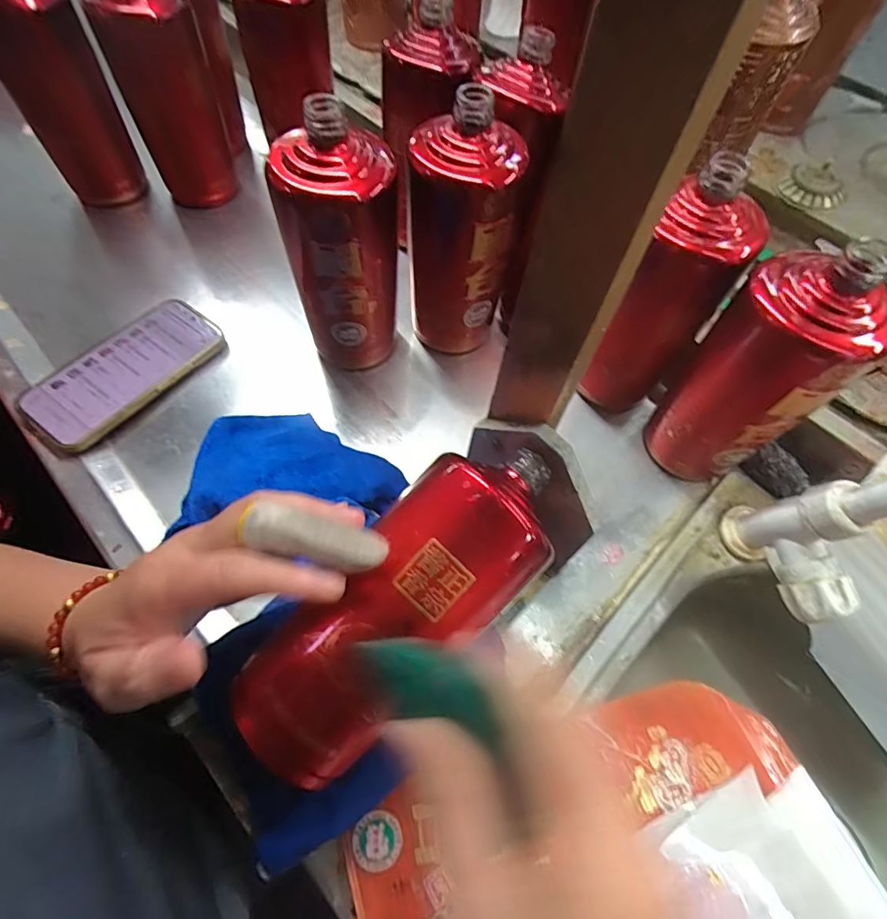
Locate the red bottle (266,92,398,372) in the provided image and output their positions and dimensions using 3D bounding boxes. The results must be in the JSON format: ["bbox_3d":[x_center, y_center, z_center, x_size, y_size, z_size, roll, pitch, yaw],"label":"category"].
[{"bbox_3d":[-0.075,-0.150,0.376,0.081,0.200,0.068,-9,64,-6],"label":"red bottle"}]

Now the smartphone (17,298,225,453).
[{"bbox_3d":[-0.264,-0.074,0.407,0.067,0.017,0.156,38,68,16],"label":"smartphone"}]

